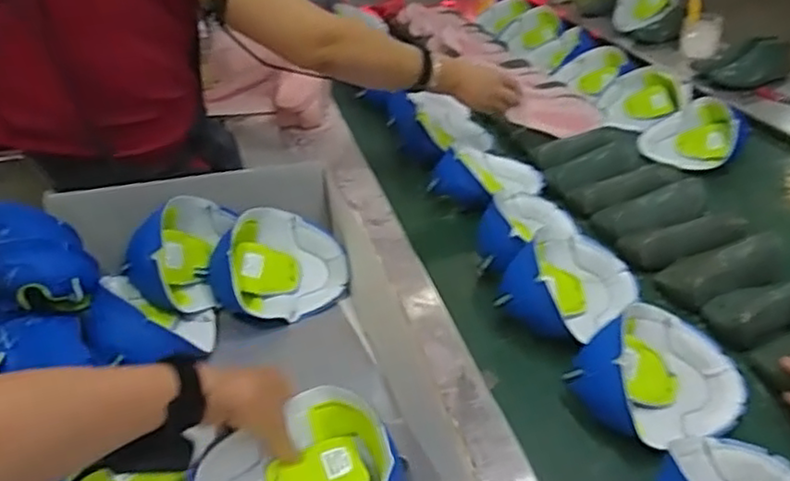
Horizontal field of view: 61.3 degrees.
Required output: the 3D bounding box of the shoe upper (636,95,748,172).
[{"bbox_3d":[0.546,-0.199,1.221,0.181,0.086,0.104,17,39,29],"label":"shoe upper"}]

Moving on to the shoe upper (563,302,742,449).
[{"bbox_3d":[0.293,0.144,0.729,0.180,0.081,0.137,-21,37,-23],"label":"shoe upper"}]

